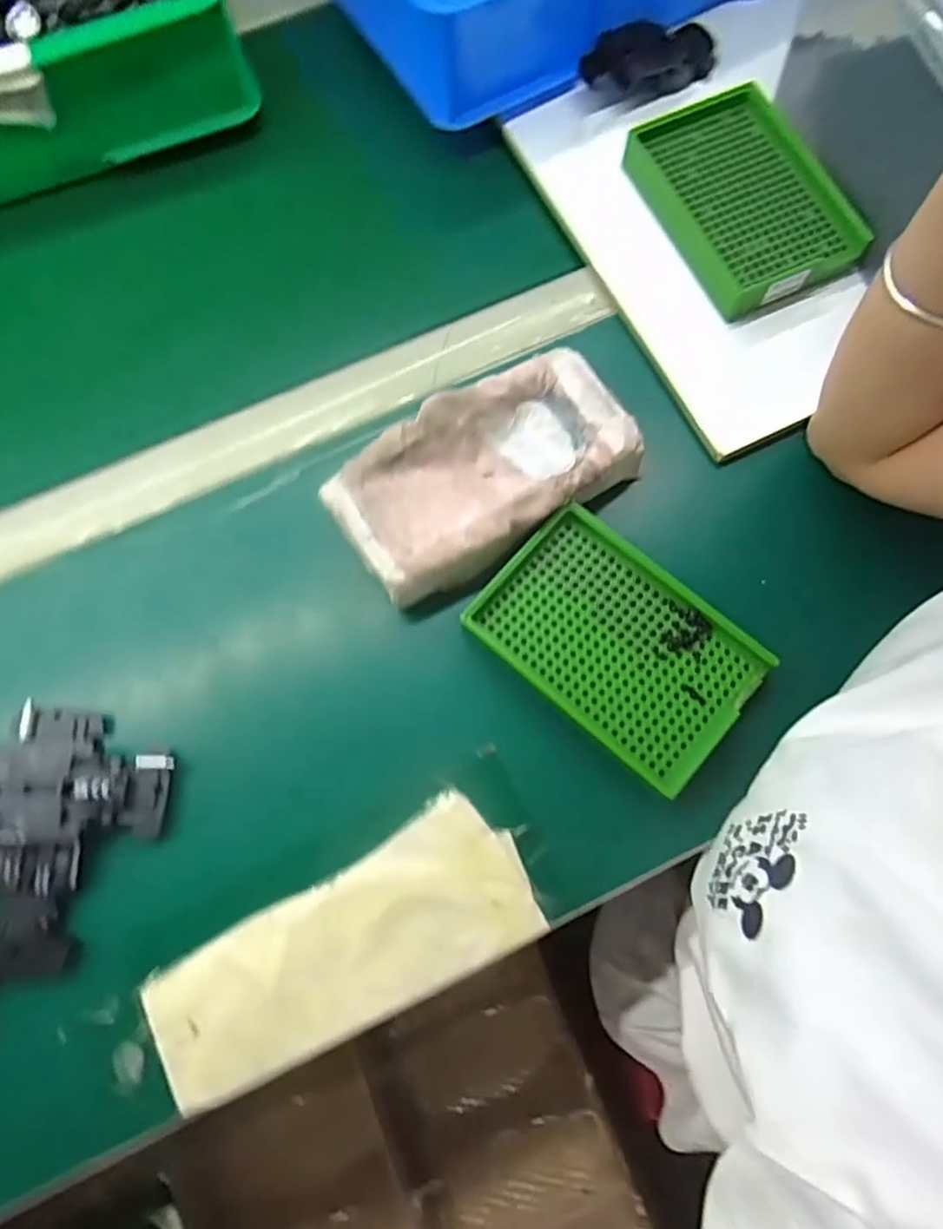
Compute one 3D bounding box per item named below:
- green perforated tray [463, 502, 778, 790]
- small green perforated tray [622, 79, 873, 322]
[{"bbox_3d":[0.076,0.014,0.337,0.136,0.021,0.091,40,79,11],"label":"green perforated tray"},{"bbox_3d":[0.170,-0.257,0.394,0.103,0.020,0.136,-20,75,-4],"label":"small green perforated tray"}]

